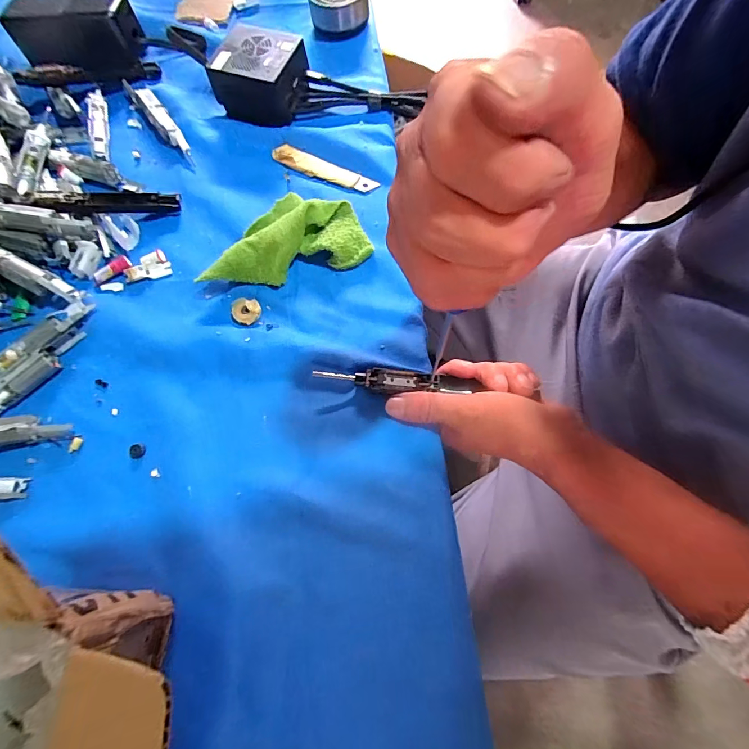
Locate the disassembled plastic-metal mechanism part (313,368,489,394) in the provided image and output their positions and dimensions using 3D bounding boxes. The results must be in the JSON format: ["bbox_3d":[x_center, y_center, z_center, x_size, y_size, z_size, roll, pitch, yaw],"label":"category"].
[{"bbox_3d":[0.016,0.006,0.297,0.122,0.011,0.018,3,70,-1],"label":"disassembled plastic-metal mechanism part"}]

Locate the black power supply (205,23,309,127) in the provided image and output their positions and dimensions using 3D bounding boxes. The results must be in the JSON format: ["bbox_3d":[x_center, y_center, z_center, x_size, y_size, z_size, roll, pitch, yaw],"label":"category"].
[{"bbox_3d":[-0.116,-0.304,0.399,0.081,0.049,0.078,22,72,10],"label":"black power supply"}]

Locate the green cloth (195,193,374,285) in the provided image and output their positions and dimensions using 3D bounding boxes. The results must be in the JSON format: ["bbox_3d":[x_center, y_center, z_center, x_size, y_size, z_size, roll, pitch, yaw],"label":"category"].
[{"bbox_3d":[-0.079,-0.124,0.343,0.134,0.028,0.084,-16,70,-4],"label":"green cloth"}]

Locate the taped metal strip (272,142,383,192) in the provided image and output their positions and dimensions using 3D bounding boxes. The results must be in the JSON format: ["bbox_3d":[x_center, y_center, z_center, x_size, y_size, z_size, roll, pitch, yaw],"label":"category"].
[{"bbox_3d":[-0.051,-0.201,0.384,0.110,0.007,0.021,28,74,12],"label":"taped metal strip"}]

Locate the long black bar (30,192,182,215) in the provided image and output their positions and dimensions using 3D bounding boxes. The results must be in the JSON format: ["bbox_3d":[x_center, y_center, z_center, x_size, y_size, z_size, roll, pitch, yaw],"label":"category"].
[{"bbox_3d":[-0.242,-0.159,0.360,0.115,0.011,0.020,-7,69,-16],"label":"long black bar"}]

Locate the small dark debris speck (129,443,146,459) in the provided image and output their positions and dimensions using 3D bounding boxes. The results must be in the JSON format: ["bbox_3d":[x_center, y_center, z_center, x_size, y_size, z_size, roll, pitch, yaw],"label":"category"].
[{"bbox_3d":[-0.178,0.057,0.293,0.012,0.004,0.011,-9,70,-1],"label":"small dark debris speck"}]

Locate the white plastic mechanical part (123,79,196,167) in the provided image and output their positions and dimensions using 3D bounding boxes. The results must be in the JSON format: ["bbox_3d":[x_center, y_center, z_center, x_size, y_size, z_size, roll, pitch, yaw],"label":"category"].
[{"bbox_3d":[-0.222,-0.266,0.408,0.019,0.014,0.133,-36,73,-10],"label":"white plastic mechanical part"}]

